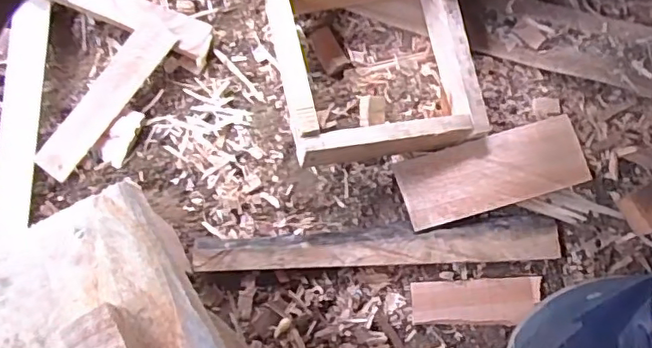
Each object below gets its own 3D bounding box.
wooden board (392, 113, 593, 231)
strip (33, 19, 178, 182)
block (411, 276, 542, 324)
[{"bbox_3d":[0.135,-0.002,0.468,0.151,0.009,0.058,-16,79,-4],"label":"wooden board"},{"bbox_3d":[-0.181,-0.063,0.473,0.031,0.007,0.150,37,84,-14],"label":"strip"},{"bbox_3d":[0.119,0.100,0.450,0.101,0.004,0.034,-2,79,-2],"label":"block"}]

